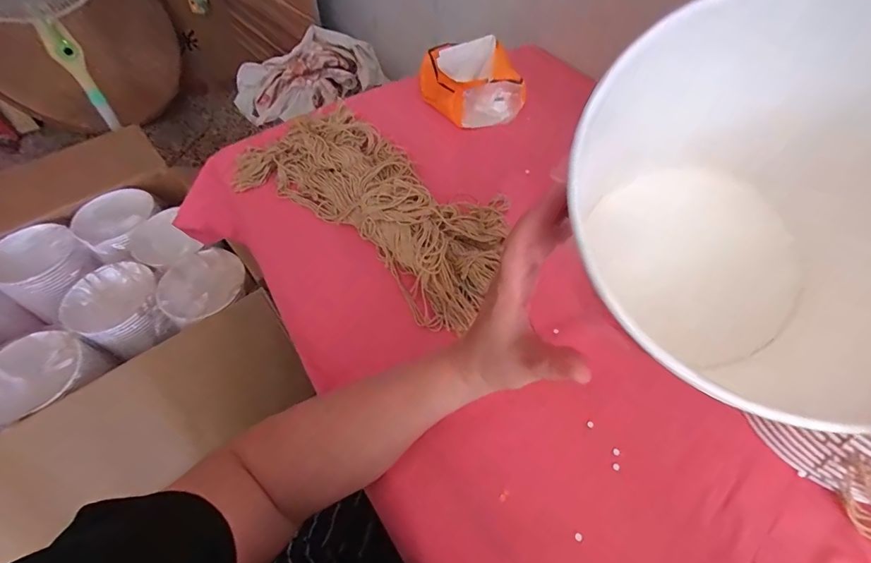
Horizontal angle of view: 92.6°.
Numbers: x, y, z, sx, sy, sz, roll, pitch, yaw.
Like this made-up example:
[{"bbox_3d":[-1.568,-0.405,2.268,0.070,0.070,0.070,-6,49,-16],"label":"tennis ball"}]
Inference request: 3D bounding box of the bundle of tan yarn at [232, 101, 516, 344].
[{"bbox_3d":[-0.071,-0.105,0.491,0.383,0.044,0.171,34,61,22],"label":"bundle of tan yarn"}]

